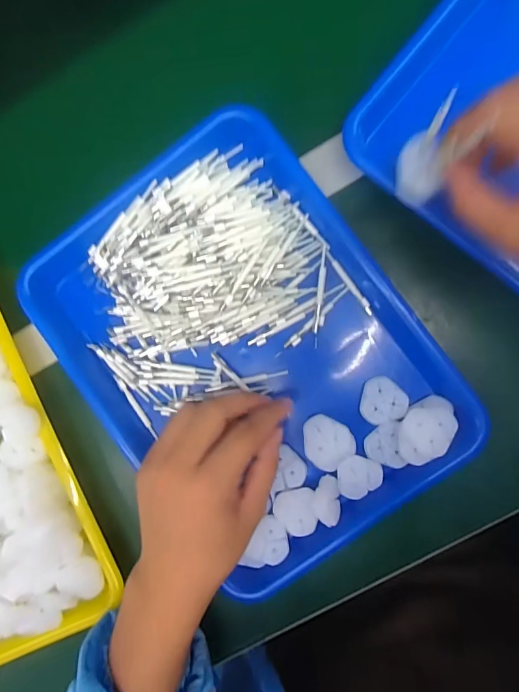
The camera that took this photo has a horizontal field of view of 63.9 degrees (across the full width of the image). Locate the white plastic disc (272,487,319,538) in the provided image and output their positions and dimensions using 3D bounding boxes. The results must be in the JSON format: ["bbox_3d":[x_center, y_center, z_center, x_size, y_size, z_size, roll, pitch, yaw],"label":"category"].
[{"bbox_3d":[0.029,0.133,0.333,0.033,0.010,0.034,-8,90,6],"label":"white plastic disc"}]

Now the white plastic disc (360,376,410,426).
[{"bbox_3d":[0.099,0.043,0.336,0.037,0.009,0.036,0,90,6],"label":"white plastic disc"}]

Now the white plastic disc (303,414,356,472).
[{"bbox_3d":[0.053,0.075,0.329,0.037,0.004,0.043,-39,92,2],"label":"white plastic disc"}]

